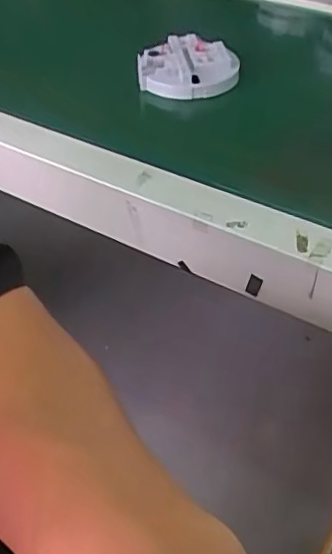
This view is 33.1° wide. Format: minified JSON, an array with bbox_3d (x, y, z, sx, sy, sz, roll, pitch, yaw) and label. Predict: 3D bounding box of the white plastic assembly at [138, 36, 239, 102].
[{"bbox_3d":[0.025,-0.214,0.577,0.098,0.034,0.076,7,48,9],"label":"white plastic assembly"}]

